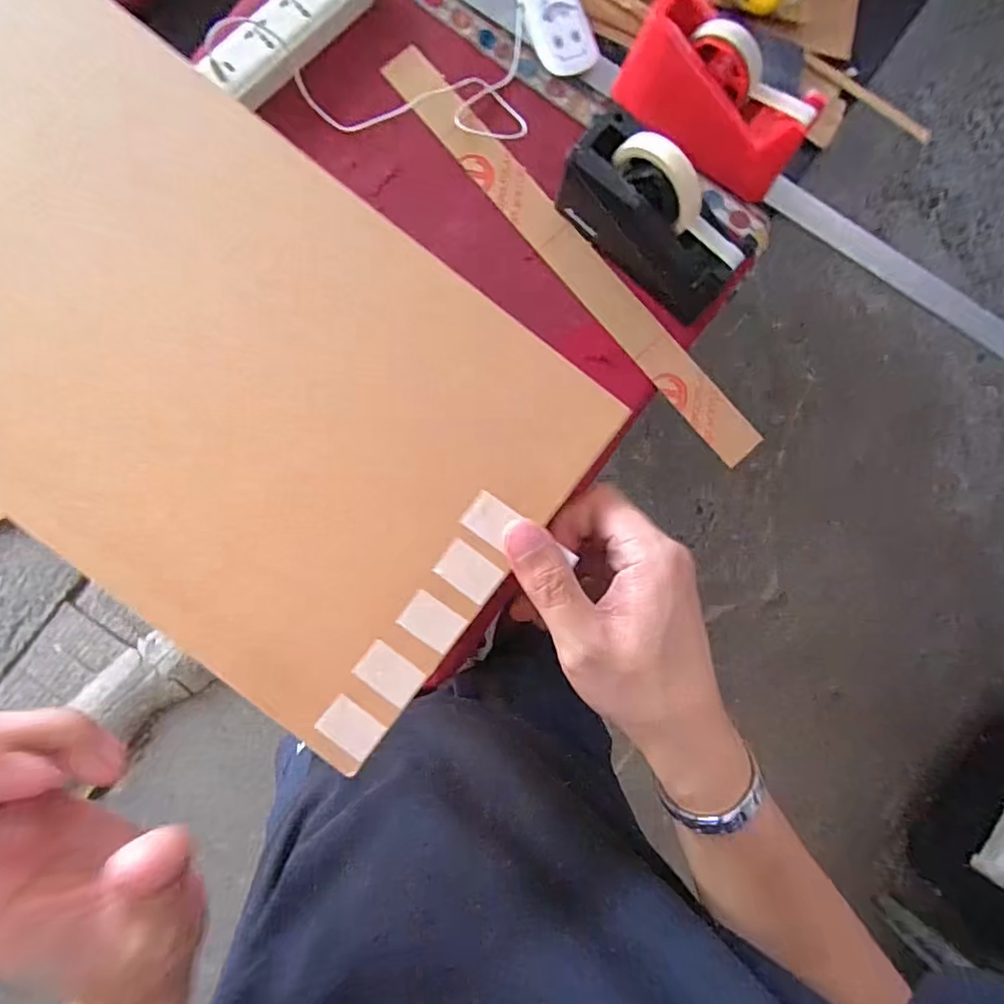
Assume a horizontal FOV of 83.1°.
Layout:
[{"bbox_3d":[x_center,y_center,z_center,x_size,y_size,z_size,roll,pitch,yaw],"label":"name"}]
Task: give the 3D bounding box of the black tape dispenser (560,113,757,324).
[{"bbox_3d":[0.151,-0.282,0.569,0.200,0.118,0.076,42,85,-4],"label":"black tape dispenser"}]

